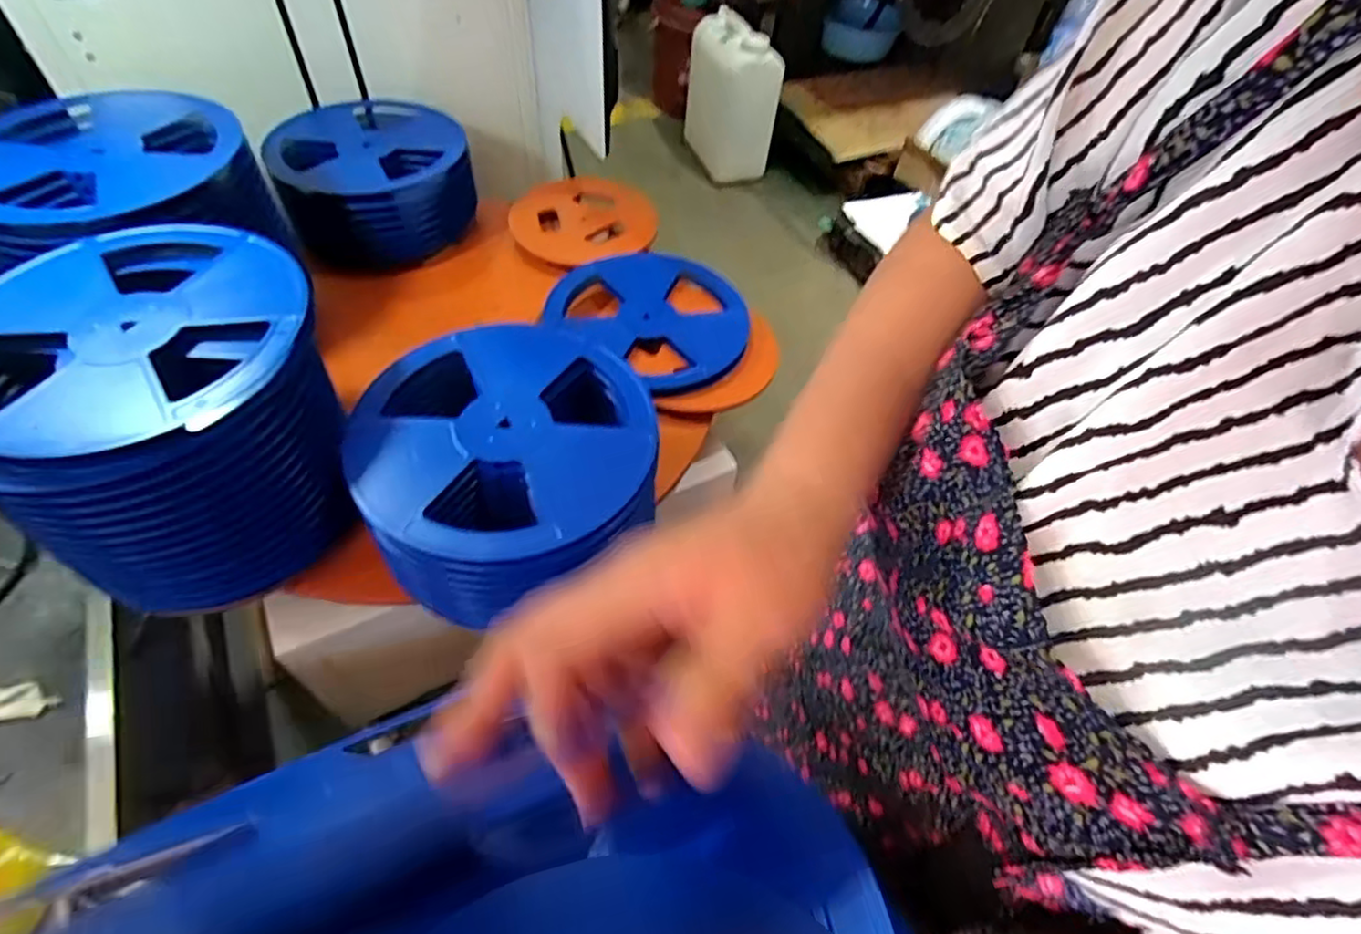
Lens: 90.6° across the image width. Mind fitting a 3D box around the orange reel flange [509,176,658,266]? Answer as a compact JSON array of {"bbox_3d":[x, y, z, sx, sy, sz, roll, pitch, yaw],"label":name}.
[{"bbox_3d":[-0.180,-0.459,1.265,0.258,0.041,0.238,3,59,-5],"label":"orange reel flange"}]

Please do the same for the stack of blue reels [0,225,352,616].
[{"bbox_3d":[-0.546,-0.062,0.749,0.323,0.245,0.337,-18,57,-18],"label":"stack of blue reels"}]

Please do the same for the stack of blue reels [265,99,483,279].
[{"bbox_3d":[-0.536,-0.499,1.206,0.314,0.167,0.348,-16,56,-17],"label":"stack of blue reels"}]

